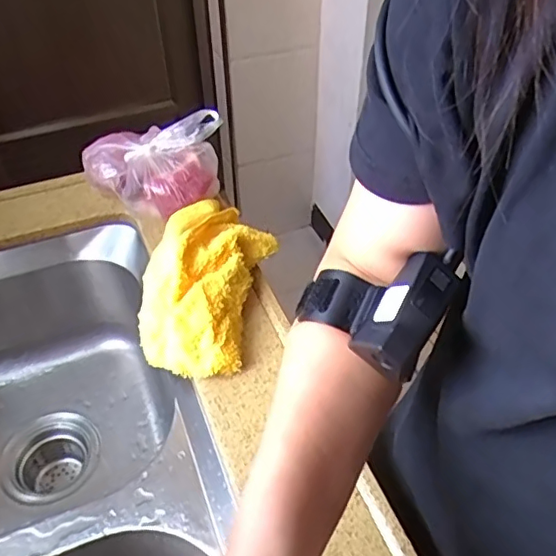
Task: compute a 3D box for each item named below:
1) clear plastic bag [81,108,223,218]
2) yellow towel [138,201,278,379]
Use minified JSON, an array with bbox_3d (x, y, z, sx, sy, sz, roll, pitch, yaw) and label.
[{"bbox_3d":[-0.144,-0.140,0.651,0.158,0.067,0.109,19,48,19],"label":"clear plastic bag"},{"bbox_3d":[-0.070,-0.004,0.545,0.102,0.058,0.201,8,45,9],"label":"yellow towel"}]

